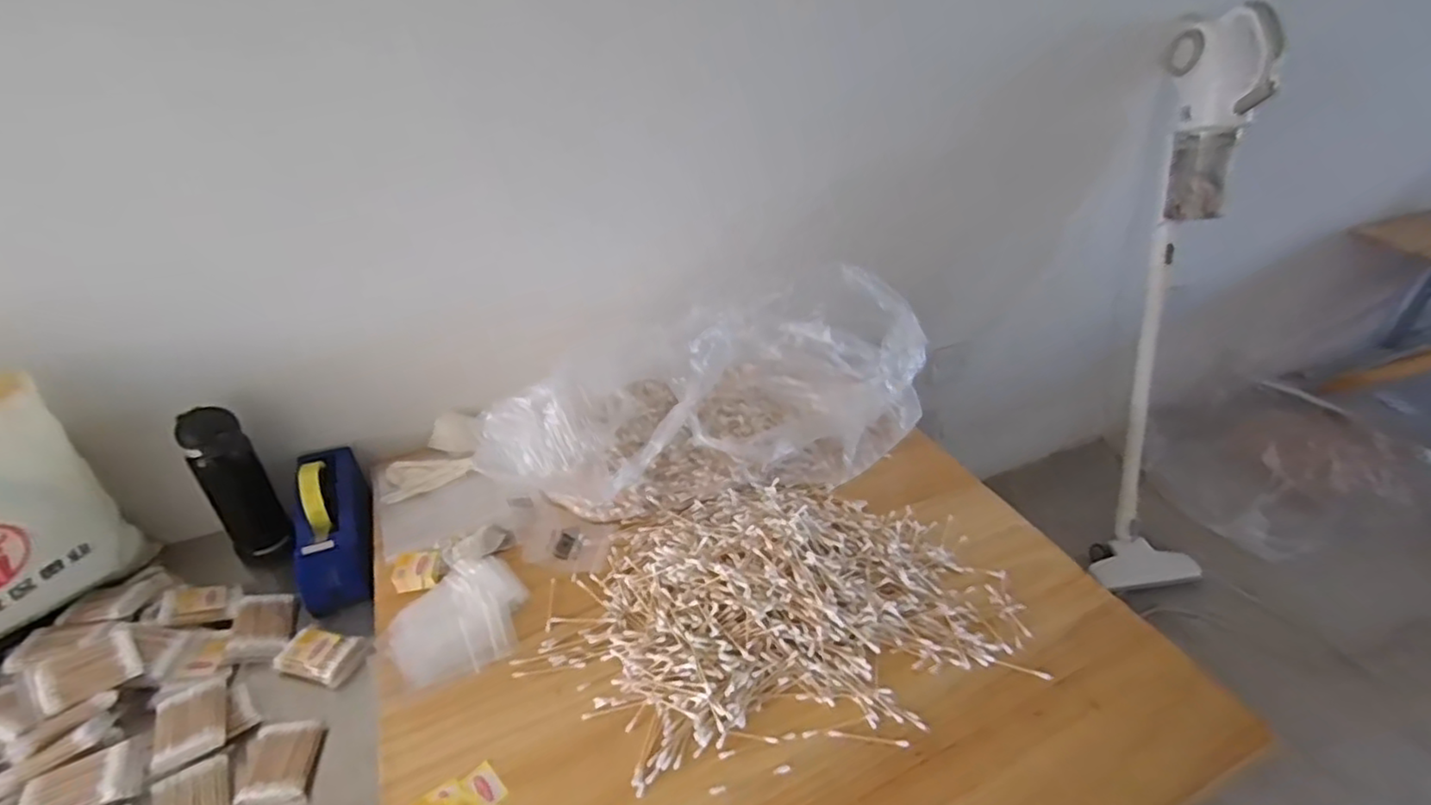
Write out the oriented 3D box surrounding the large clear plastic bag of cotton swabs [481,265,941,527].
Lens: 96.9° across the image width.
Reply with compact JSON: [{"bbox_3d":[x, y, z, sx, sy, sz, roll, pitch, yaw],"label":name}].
[{"bbox_3d":[0.001,0.000,0.815,0.532,0.249,0.182,-16,38,-22],"label":"large clear plastic bag of cotton swabs"}]

